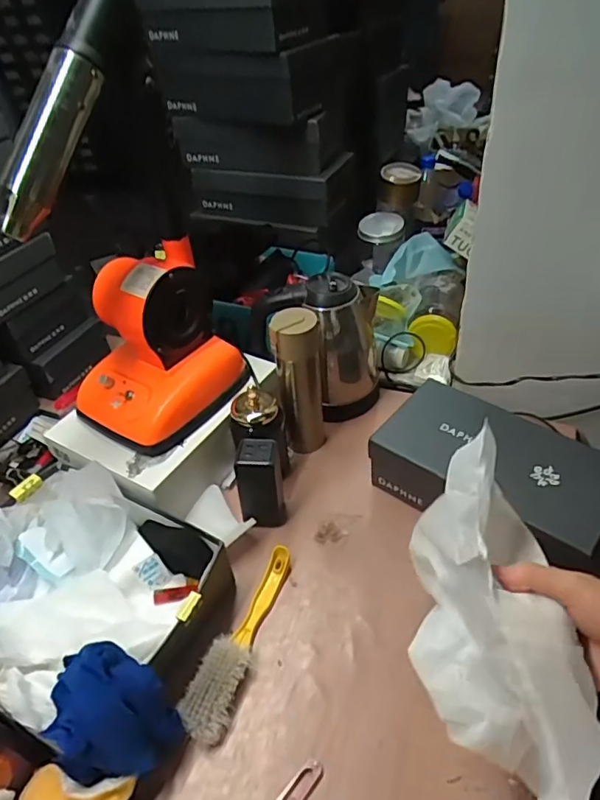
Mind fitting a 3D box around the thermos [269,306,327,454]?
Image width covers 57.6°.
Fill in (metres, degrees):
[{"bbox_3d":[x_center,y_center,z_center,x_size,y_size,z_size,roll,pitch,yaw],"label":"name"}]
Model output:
[{"bbox_3d":[0.002,-0.021,0.823,0.073,0.240,0.055,-6,42,-1],"label":"thermos"}]

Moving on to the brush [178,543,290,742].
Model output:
[{"bbox_3d":[-0.071,0.280,0.655,0.053,0.034,0.233,10,44,17],"label":"brush"}]

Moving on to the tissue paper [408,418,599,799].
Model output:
[{"bbox_3d":[0.138,0.150,0.387,0.103,0.144,0.214,-3,42,3],"label":"tissue paper"}]

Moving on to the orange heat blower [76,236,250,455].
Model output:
[{"bbox_3d":[-0.211,-0.077,0.763,0.180,0.203,0.199,16,46,23],"label":"orange heat blower"}]

